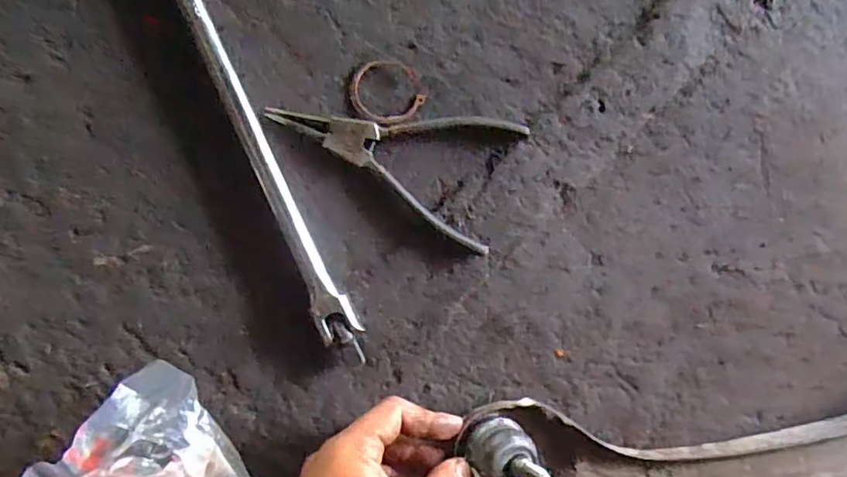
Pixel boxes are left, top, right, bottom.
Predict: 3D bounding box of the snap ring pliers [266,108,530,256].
[{"bbox_3d":[-0.019,-0.064,0.401,0.165,0.010,0.089,23,91,-6],"label":"snap ring pliers"}]

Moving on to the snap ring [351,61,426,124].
[{"bbox_3d":[-0.024,-0.099,0.402,0.049,0.004,0.042,1,93,-5],"label":"snap ring"}]

